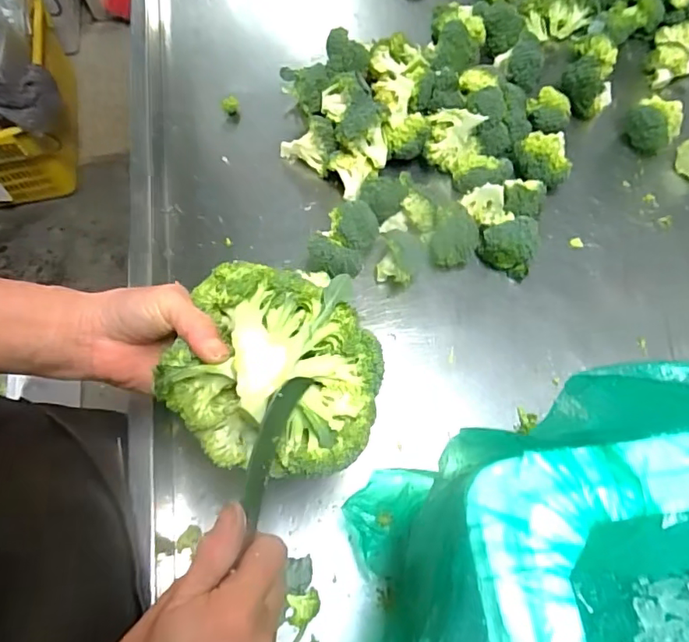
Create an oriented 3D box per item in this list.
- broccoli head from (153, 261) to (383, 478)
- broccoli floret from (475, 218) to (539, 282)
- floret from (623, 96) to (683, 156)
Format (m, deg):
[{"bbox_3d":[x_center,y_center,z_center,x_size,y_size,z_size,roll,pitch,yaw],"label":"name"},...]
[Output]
[{"bbox_3d":[-0.046,0.032,0.337,0.136,0.070,0.140,12,85,-1],"label":"broccoli head"},{"bbox_3d":[0.164,-0.075,0.525,0.056,0.050,0.043,28,69,13],"label":"broccoli floret"},{"bbox_3d":[0.342,-0.217,0.591,0.050,0.048,0.044,42,73,18],"label":"floret"}]

